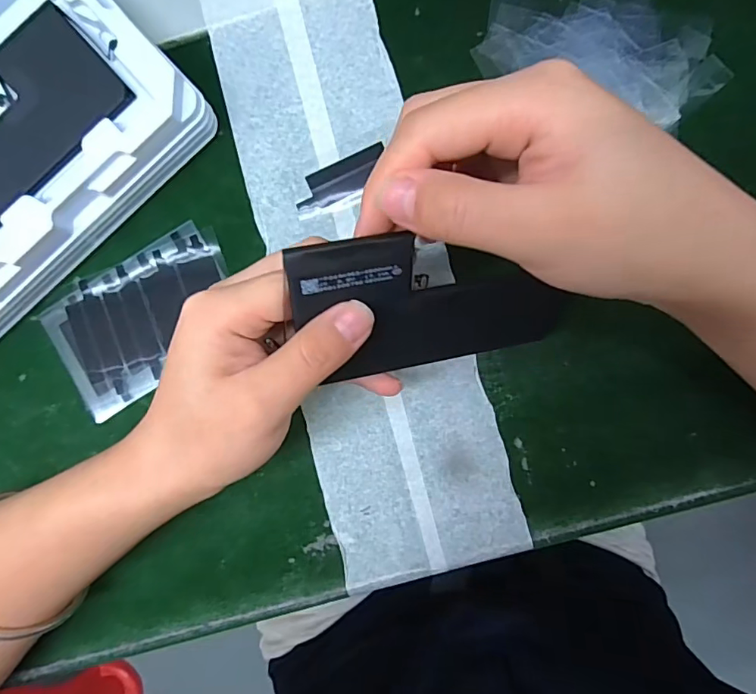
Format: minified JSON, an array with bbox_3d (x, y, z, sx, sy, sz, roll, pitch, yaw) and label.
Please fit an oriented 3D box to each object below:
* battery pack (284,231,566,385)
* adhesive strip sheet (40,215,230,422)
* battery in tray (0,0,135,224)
[{"bbox_3d":[0.028,-0.019,0.191,0.123,0.009,0.060,-11,130,-20],"label":"battery pack"},{"bbox_3d":[-0.120,-0.015,0.253,0.098,0.004,0.066,-30,88,0],"label":"adhesive strip sheet"},{"bbox_3d":[-0.178,-0.108,0.236,0.108,0.005,0.067,-42,83,2],"label":"battery in tray"}]

